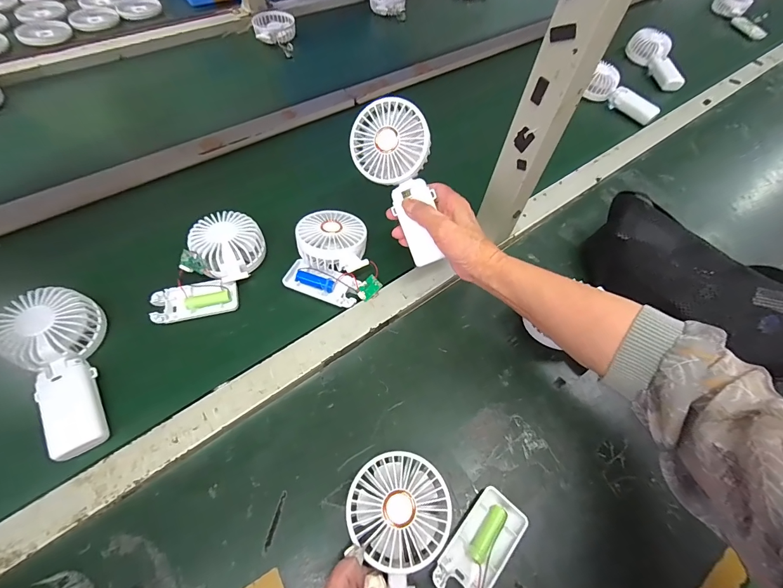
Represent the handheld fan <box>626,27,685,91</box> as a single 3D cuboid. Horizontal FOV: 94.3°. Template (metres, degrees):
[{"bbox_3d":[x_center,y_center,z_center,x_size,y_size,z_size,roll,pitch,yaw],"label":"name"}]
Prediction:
[{"bbox_3d":[0.605,-0.524,0.818,0.056,0.062,0.180,-14,71,-9],"label":"handheld fan"}]

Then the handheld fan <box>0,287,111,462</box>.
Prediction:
[{"bbox_3d":[-0.338,0.078,0.374,0.077,0.040,0.179,-25,73,-16],"label":"handheld fan"}]

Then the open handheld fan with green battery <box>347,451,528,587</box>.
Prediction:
[{"bbox_3d":[0.034,0.202,0.318,0.141,0.046,0.109,28,60,18],"label":"open handheld fan with green battery"}]

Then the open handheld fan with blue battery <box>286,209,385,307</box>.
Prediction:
[{"bbox_3d":[-0.080,-0.047,0.460,0.107,0.054,0.122,-12,61,-11],"label":"open handheld fan with blue battery"}]

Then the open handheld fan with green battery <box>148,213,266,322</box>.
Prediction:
[{"bbox_3d":[-0.221,-0.028,0.452,0.084,0.062,0.154,19,60,7],"label":"open handheld fan with green battery"}]

